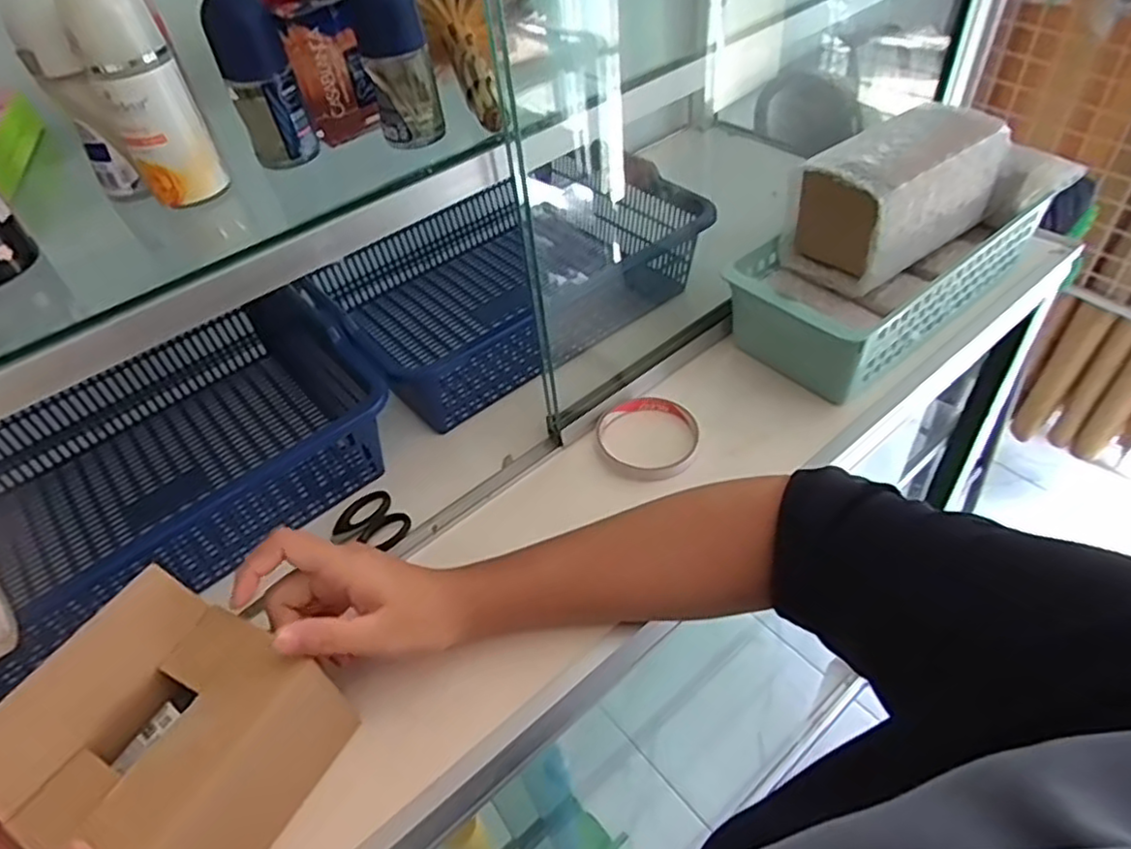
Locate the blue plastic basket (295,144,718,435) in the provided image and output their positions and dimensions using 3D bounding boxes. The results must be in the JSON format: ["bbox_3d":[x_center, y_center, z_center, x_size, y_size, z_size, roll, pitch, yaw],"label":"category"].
[{"bbox_3d":[-0.043,-0.149,0.679,0.321,0.087,0.203,-31,51,-22],"label":"blue plastic basket"}]

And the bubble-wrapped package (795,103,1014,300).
[{"bbox_3d":[0.284,-0.200,0.588,0.171,0.090,0.090,-31,51,-22],"label":"bubble-wrapped package"}]

